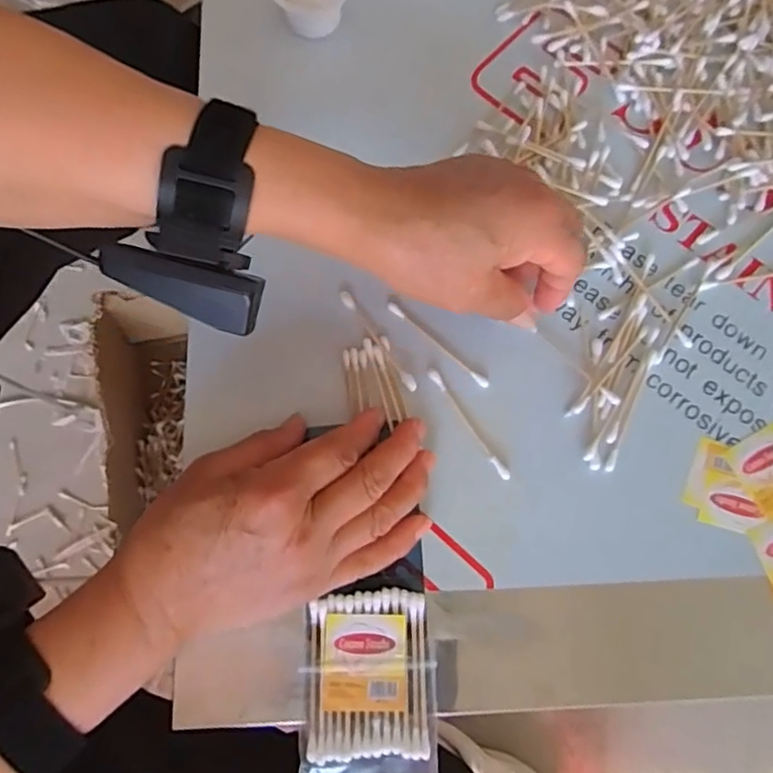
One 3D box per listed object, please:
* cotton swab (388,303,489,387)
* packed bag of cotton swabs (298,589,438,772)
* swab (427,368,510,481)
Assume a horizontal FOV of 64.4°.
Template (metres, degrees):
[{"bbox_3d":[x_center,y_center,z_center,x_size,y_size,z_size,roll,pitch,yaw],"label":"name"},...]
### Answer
[{"bbox_3d":[0.029,-0.024,0.345,0.072,0.004,0.006,40,78,8],"label":"cotton swab"},{"bbox_3d":[-0.008,0.165,0.291,0.063,0.009,0.126,1,75,-2],"label":"packed bag of cotton swabs"},{"bbox_3d":[0.045,0.020,0.335,0.006,0.004,0.073,-33,79,-10],"label":"swab"}]

